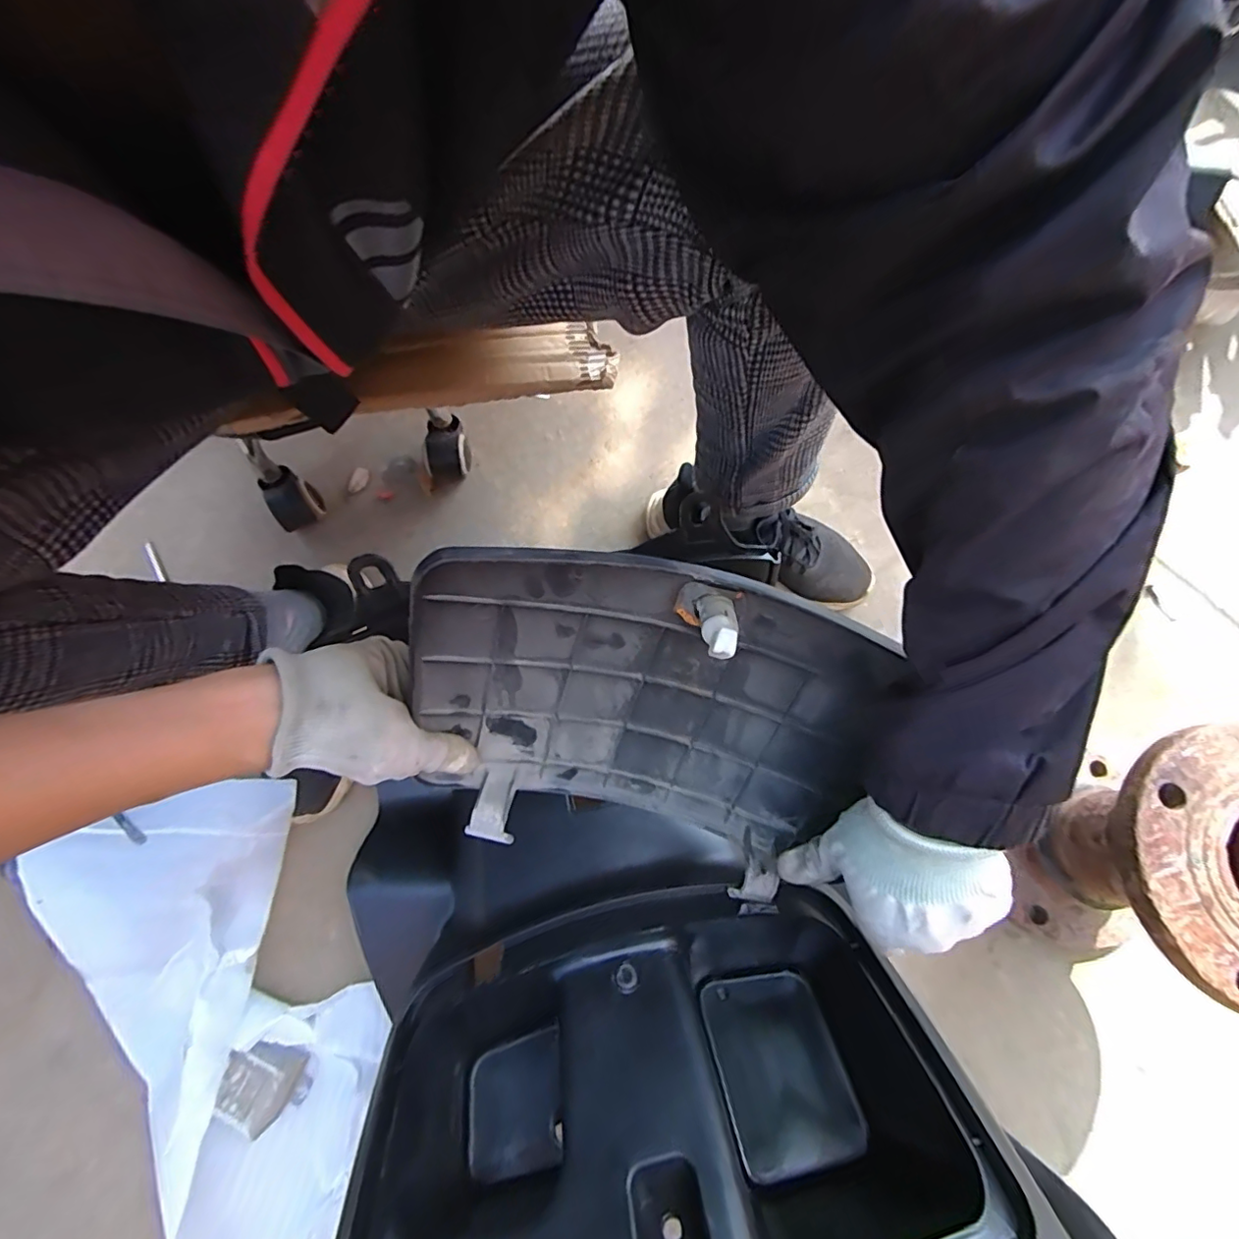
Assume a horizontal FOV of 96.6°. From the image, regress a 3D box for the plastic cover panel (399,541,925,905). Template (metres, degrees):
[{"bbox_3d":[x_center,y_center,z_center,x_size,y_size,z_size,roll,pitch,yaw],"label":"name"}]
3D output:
[{"bbox_3d":[0.014,0.058,0.327,0.259,0.188,0.043,12,34,-6],"label":"plastic cover panel"}]

